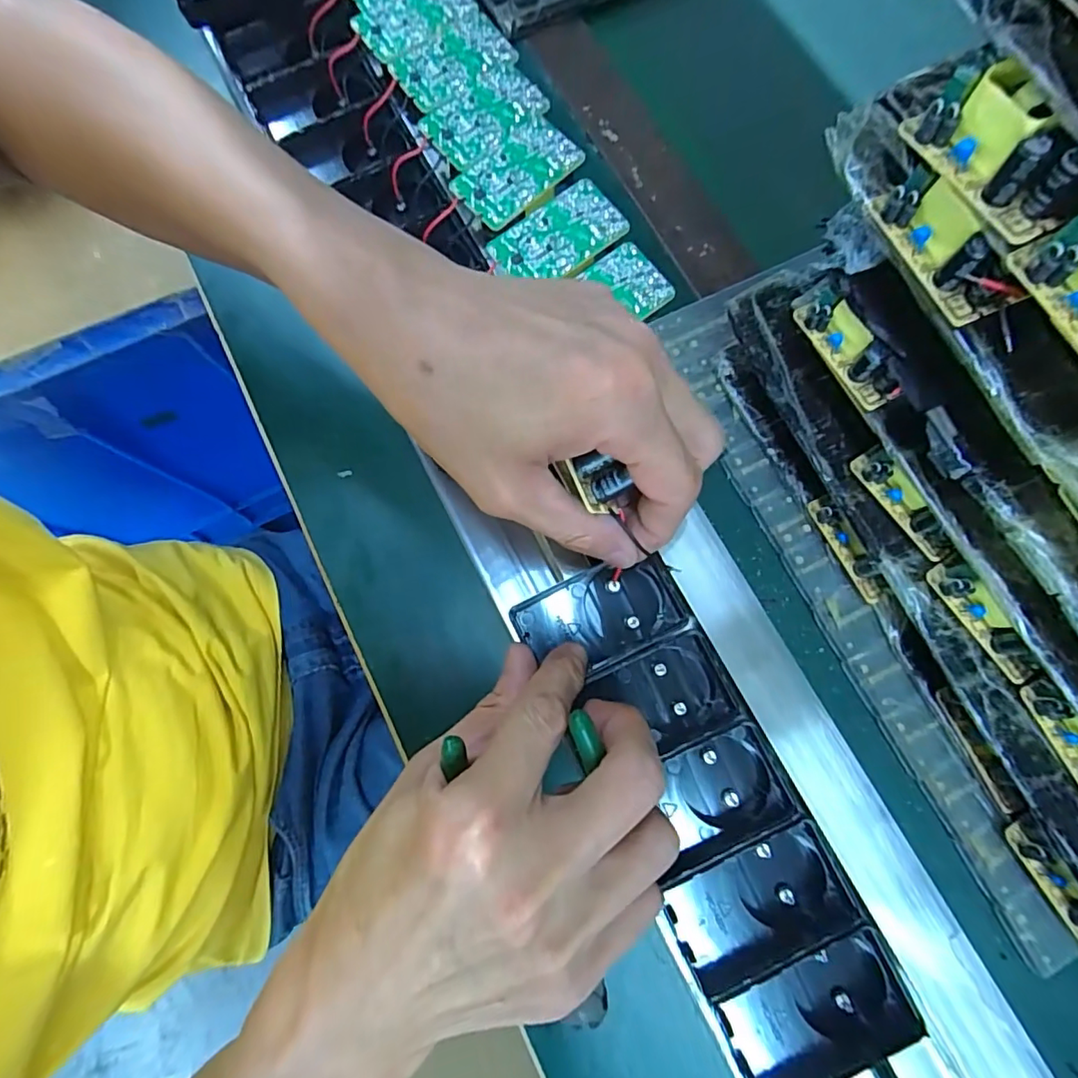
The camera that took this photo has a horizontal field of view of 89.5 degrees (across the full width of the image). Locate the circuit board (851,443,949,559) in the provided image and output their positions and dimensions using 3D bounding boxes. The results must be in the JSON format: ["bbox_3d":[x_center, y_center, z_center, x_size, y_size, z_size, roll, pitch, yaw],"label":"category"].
[{"bbox_3d":[0.184,-0.018,0.274,0.012,0.014,0.062,-32,79,-7],"label":"circuit board"}]

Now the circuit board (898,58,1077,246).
[{"bbox_3d":[0.154,-0.131,0.182,0.016,0.024,0.061,-26,78,-6],"label":"circuit board"}]

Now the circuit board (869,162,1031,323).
[{"bbox_3d":[0.155,-0.113,0.206,0.020,0.022,0.063,-29,78,-7],"label":"circuit board"}]

